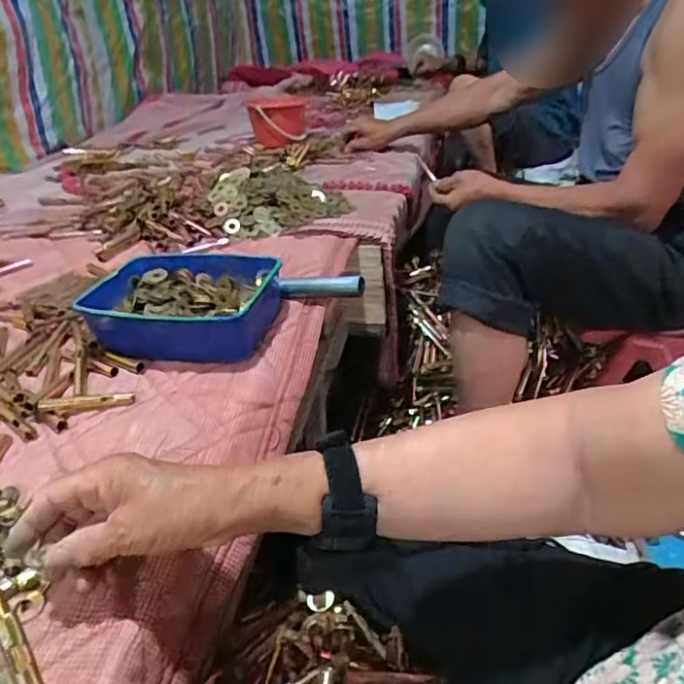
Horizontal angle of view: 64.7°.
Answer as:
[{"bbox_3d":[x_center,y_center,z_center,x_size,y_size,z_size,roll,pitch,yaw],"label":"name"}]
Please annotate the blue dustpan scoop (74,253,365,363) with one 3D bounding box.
[{"bbox_3d":[-0.140,-0.037,0.604,0.285,0.063,0.151,6,34,14],"label":"blue dustpan scoop"}]

